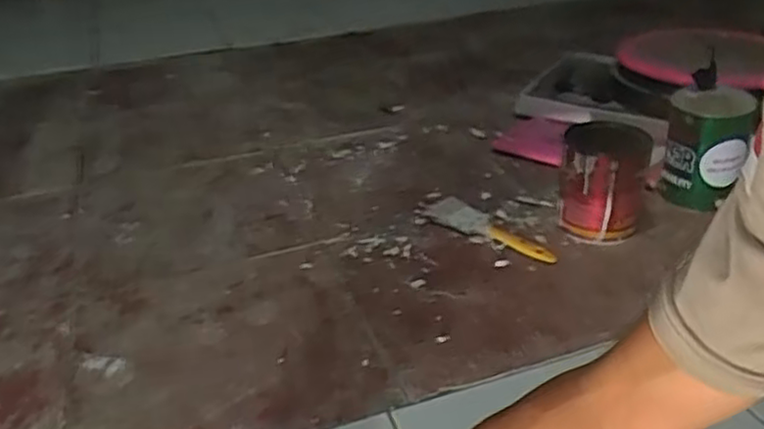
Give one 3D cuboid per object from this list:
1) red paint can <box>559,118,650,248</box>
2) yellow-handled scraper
[{"bbox_3d":[0.277,-0.040,0.864,0.102,0.130,0.087,10,32,19],"label":"red paint can"},{"bbox_3d":[0.139,0.021,0.890,0.054,0.012,0.191,-26,38,-35],"label":"yellow-handled scraper"}]

